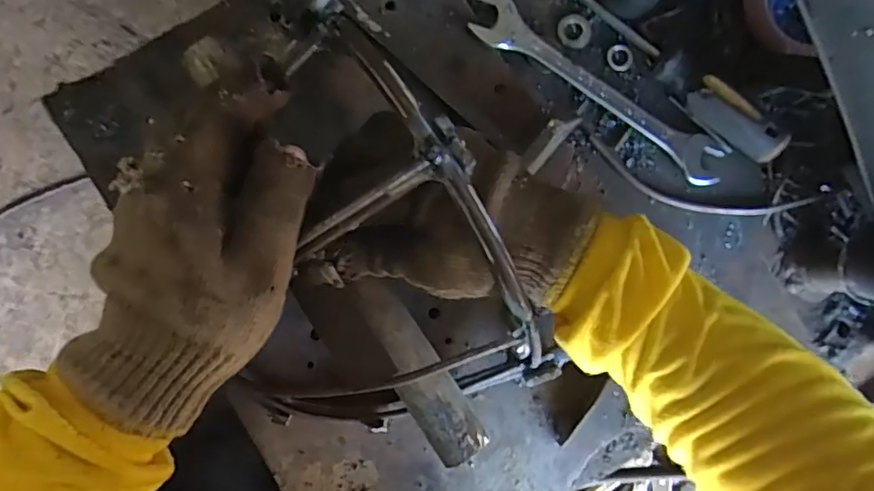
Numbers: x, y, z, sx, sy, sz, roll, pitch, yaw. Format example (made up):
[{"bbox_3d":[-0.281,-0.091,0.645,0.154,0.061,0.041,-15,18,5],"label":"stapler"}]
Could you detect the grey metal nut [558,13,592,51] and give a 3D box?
[{"bbox_3d":[0.102,-0.159,0.423,0.024,0.004,0.026,14,88,-2],"label":"grey metal nut"}]

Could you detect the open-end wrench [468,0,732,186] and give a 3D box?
[{"bbox_3d":[0.119,-0.111,0.411,0.209,0.008,0.036,31,85,-6],"label":"open-end wrench"}]

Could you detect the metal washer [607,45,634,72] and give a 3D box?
[{"bbox_3d":[0.137,-0.140,0.424,0.018,0.004,0.020,-41,91,-3],"label":"metal washer"}]

